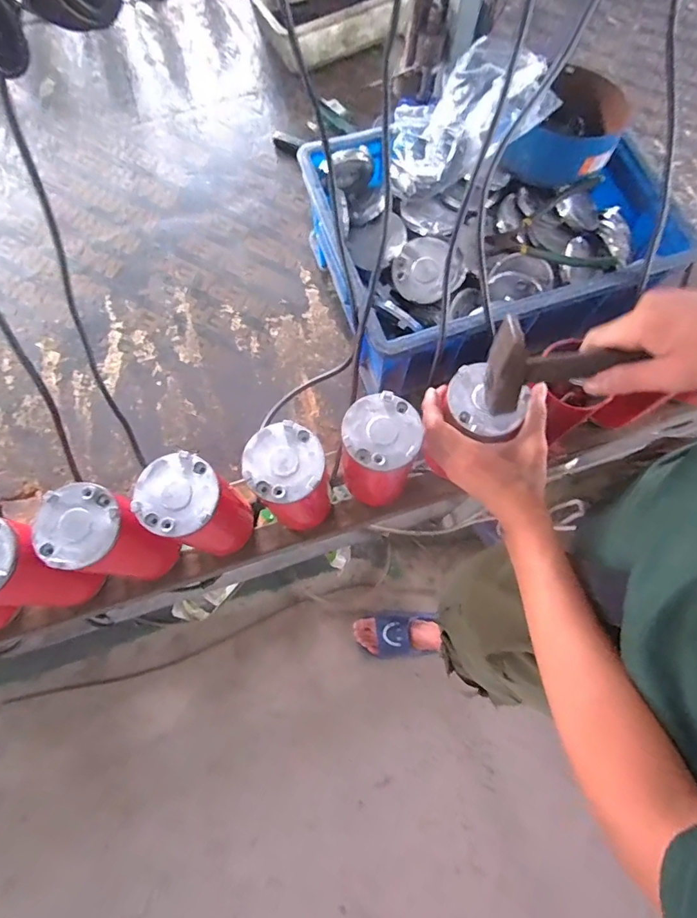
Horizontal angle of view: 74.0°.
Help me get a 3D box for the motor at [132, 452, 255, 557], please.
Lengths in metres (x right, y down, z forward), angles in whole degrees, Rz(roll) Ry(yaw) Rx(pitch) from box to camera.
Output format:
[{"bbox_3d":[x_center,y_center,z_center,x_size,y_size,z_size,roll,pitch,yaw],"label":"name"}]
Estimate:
[{"bbox_3d":[-0.145,0.051,0.497,0.089,0.177,0.090,24,75,6],"label":"motor"}]

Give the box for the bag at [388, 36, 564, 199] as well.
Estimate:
[{"bbox_3d":[0.128,-0.379,0.511,0.154,0.116,0.117,-2,74,-2],"label":"bag"}]

